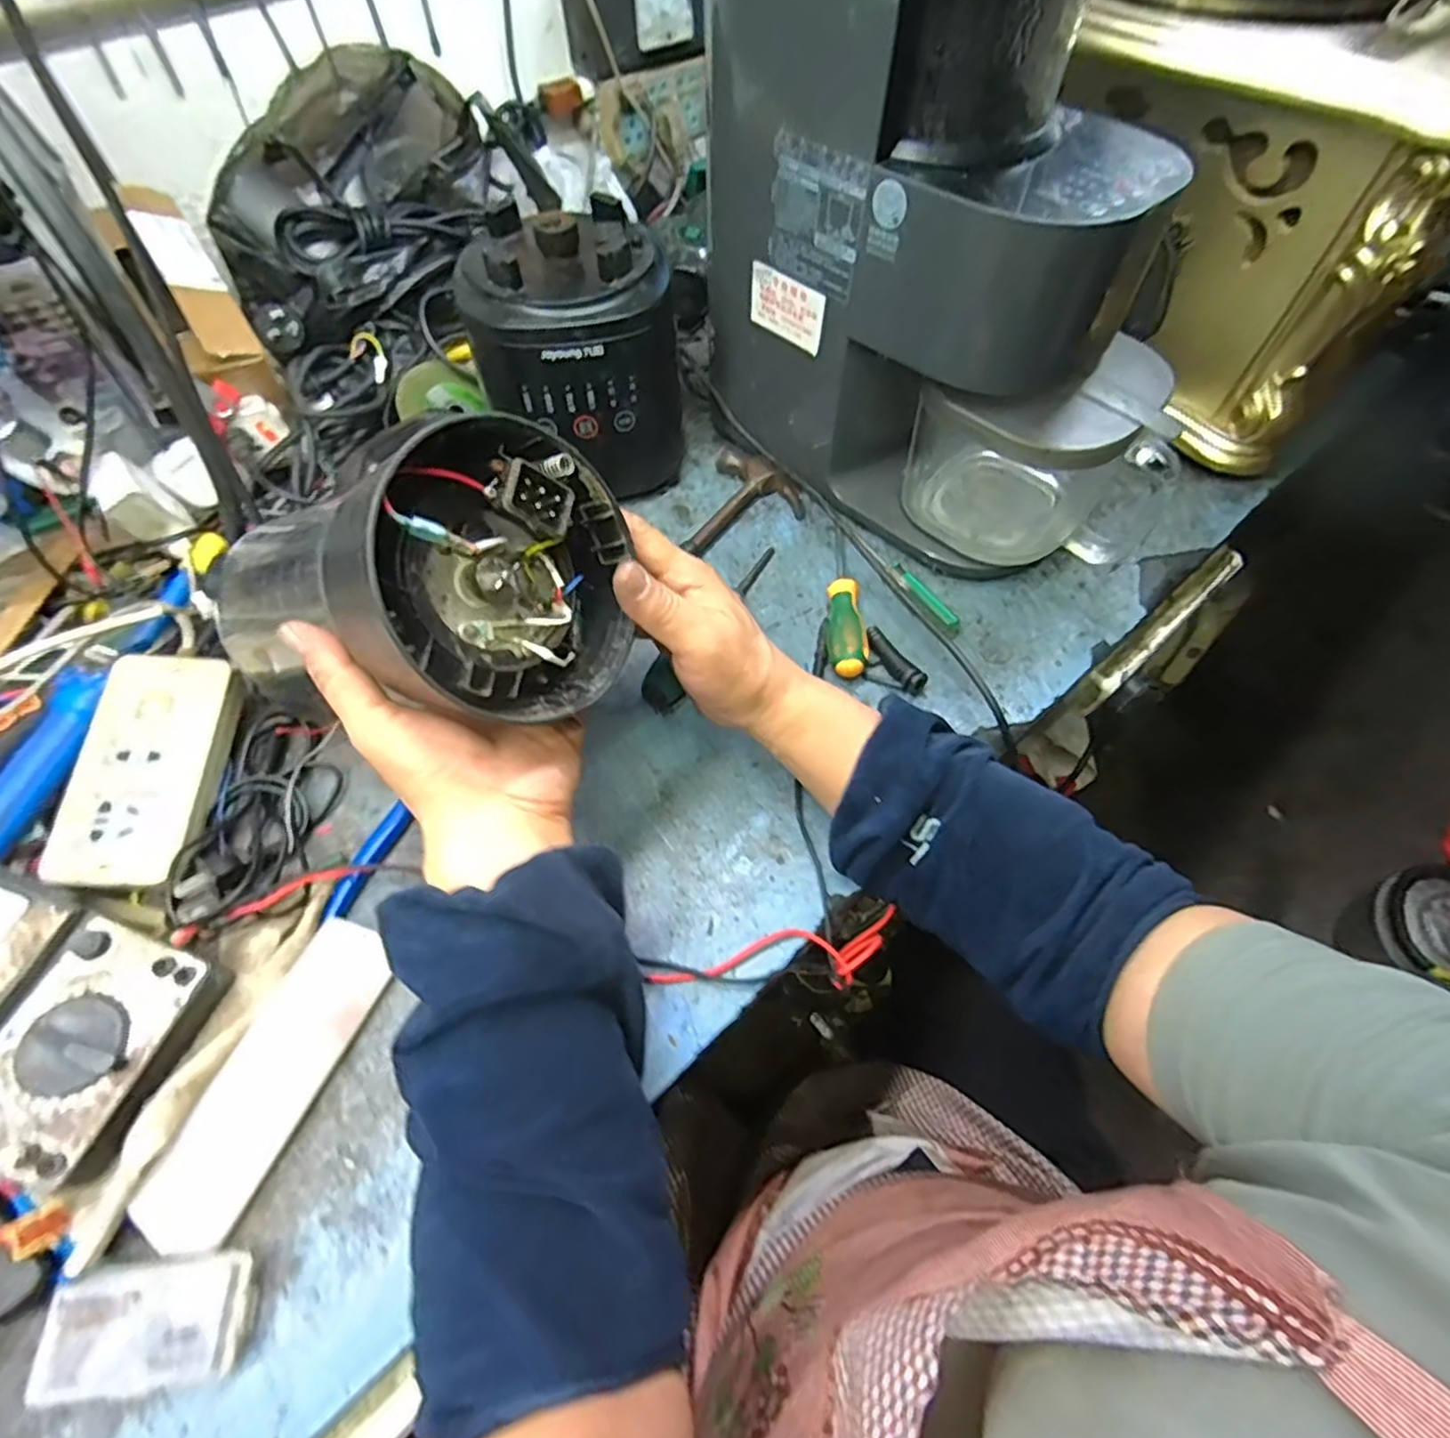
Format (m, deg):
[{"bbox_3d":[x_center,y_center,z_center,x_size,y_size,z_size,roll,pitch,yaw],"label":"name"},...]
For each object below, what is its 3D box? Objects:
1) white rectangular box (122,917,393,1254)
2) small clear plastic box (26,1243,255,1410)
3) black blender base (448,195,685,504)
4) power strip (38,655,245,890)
[{"bbox_3d":[-0.237,0.182,0.360,0.049,0.013,0.151,18,60,11],"label":"white rectangular box"},{"bbox_3d":[-0.258,0.273,0.308,0.079,0.023,0.048,-9,58,-6],"label":"small clear plastic box"},{"bbox_3d":[-0.118,-0.294,0.567,0.149,0.181,0.136,-10,58,-6],"label":"black blender base"},{"bbox_3d":[-0.362,0.029,0.427,0.071,0.034,0.144,-2,58,-1],"label":"power strip"}]

